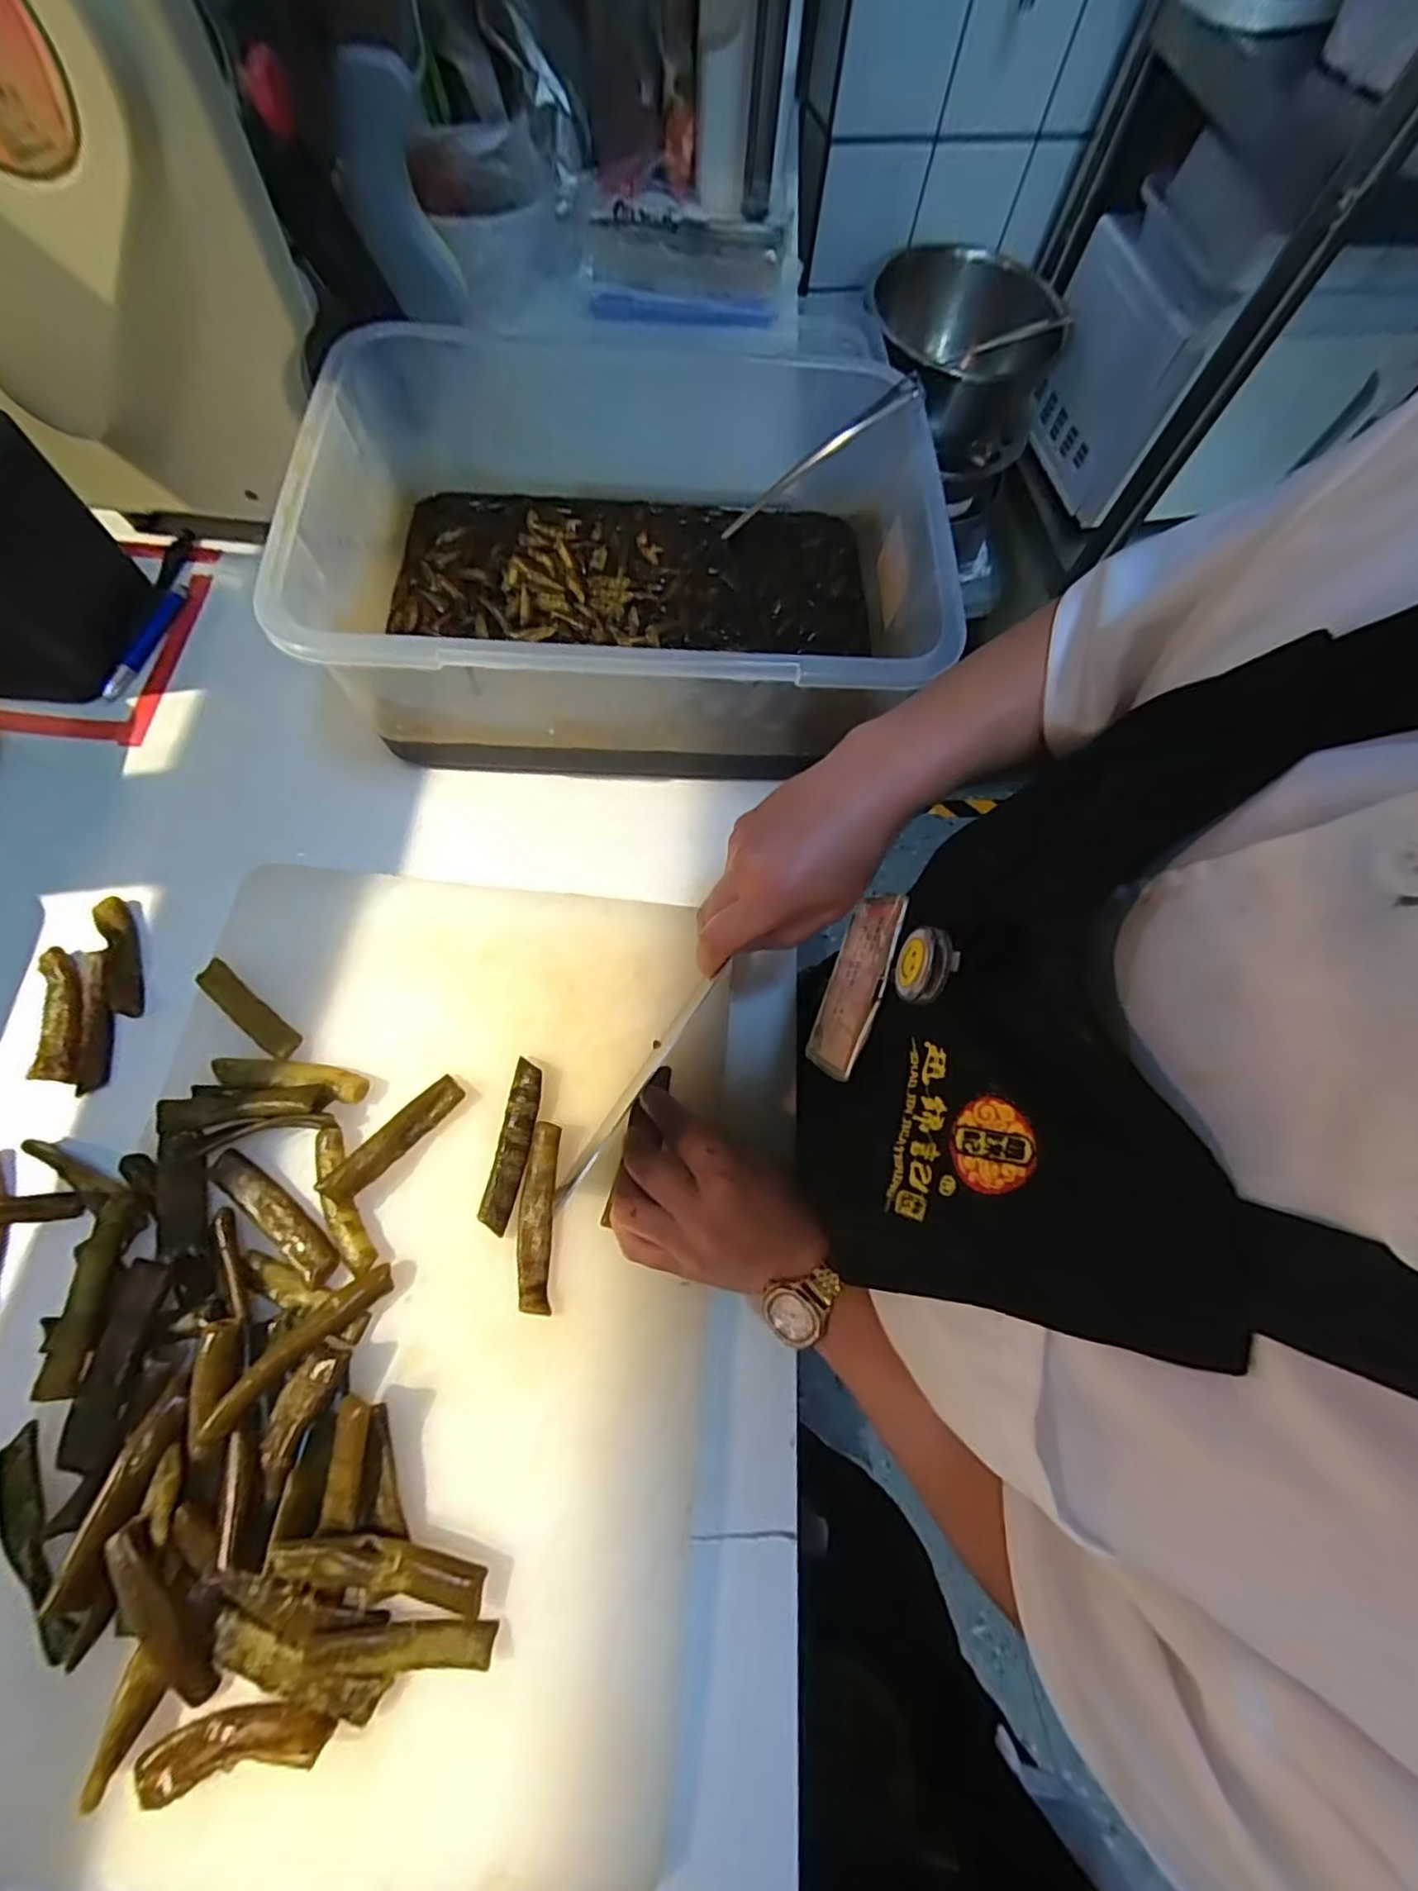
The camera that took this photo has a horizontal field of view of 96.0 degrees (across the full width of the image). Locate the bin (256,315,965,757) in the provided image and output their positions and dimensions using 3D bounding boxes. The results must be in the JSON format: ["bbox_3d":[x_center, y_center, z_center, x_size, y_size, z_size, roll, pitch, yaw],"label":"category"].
[{"bbox_3d":[-0.052,-0.272,0.454,0.396,0.131,0.294,-1,68,-1],"label":"bin"}]

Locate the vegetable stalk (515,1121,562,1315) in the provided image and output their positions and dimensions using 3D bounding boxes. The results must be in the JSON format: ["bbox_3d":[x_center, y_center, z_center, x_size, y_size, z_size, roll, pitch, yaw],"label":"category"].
[{"bbox_3d":[-0.096,0.148,0.353,0.021,0.007,0.095,1,71,-4],"label":"vegetable stalk"}]

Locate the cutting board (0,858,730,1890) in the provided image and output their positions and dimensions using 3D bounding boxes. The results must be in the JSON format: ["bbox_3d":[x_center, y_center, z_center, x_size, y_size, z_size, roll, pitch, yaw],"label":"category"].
[{"bbox_3d":[-0.158,0.178,0.348,0.321,0.027,0.472,8,70,-2],"label":"cutting board"}]

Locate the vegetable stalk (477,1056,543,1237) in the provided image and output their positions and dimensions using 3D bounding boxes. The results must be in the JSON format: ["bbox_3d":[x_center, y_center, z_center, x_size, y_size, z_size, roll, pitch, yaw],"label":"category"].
[{"bbox_3d":[-0.111,0.113,0.365,0.018,0.015,0.092,9,70,-1],"label":"vegetable stalk"}]

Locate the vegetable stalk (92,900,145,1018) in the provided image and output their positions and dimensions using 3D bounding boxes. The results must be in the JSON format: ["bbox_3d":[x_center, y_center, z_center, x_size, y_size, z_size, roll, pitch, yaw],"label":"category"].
[{"bbox_3d":[-0.379,0.007,0.411,0.018,0.010,0.082,-19,73,-11],"label":"vegetable stalk"}]

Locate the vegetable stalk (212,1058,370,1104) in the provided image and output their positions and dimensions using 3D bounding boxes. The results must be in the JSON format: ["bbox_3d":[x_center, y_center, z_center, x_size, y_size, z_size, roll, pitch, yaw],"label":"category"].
[{"bbox_3d":[-0.243,0.077,0.376,0.084,0.016,0.018,9,70,-1],"label":"vegetable stalk"}]

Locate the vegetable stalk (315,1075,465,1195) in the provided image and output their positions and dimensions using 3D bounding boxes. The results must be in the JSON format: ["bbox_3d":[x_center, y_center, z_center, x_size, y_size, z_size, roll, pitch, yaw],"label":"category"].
[{"bbox_3d":[-0.176,0.107,0.360,0.017,0.009,0.082,41,62,13],"label":"vegetable stalk"}]

